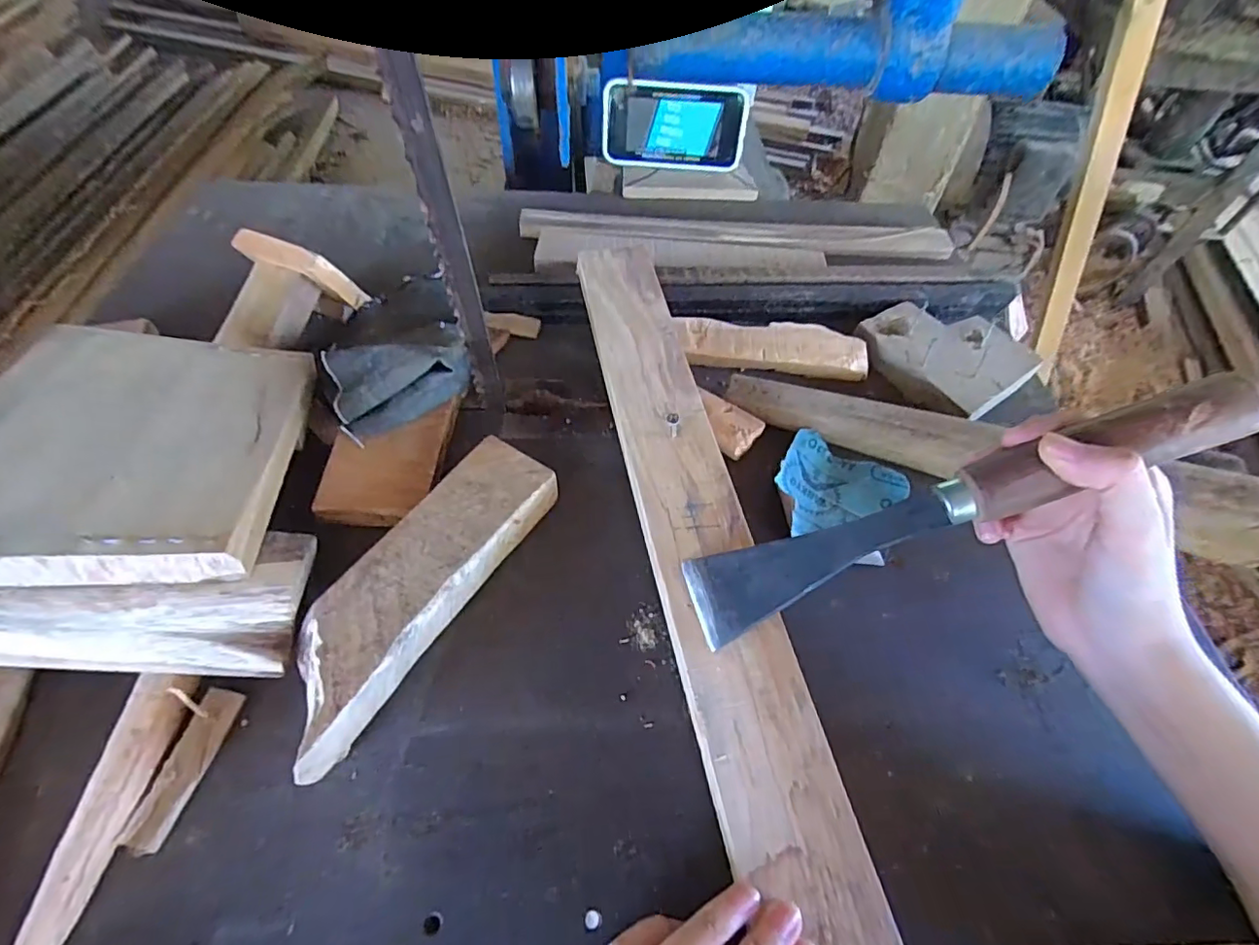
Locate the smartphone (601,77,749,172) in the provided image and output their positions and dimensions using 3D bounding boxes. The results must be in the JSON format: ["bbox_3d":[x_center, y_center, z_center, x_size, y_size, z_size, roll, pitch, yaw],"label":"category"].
[{"bbox_3d":[0.050,-0.381,0.604,0.156,0.079,0.011,3,36,-1],"label":"smartphone"}]

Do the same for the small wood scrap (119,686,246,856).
[{"bbox_3d":[-0.215,0.141,0.264,0.018,0.011,0.069,10,54,4],"label":"small wood scrap"}]

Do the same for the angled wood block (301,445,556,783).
[{"bbox_3d":[-0.119,0.061,0.312,0.056,0.035,0.191,27,57,16],"label":"angled wood block"}]

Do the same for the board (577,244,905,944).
[{"bbox_3d":[0.036,0.018,0.334,0.062,0.007,0.467,-9,59,-10],"label":"board"}]

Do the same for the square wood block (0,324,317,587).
[{"bbox_3d":[-0.269,-0.018,0.299,0.144,0.023,0.169,4,44,-20],"label":"square wood block"}]

